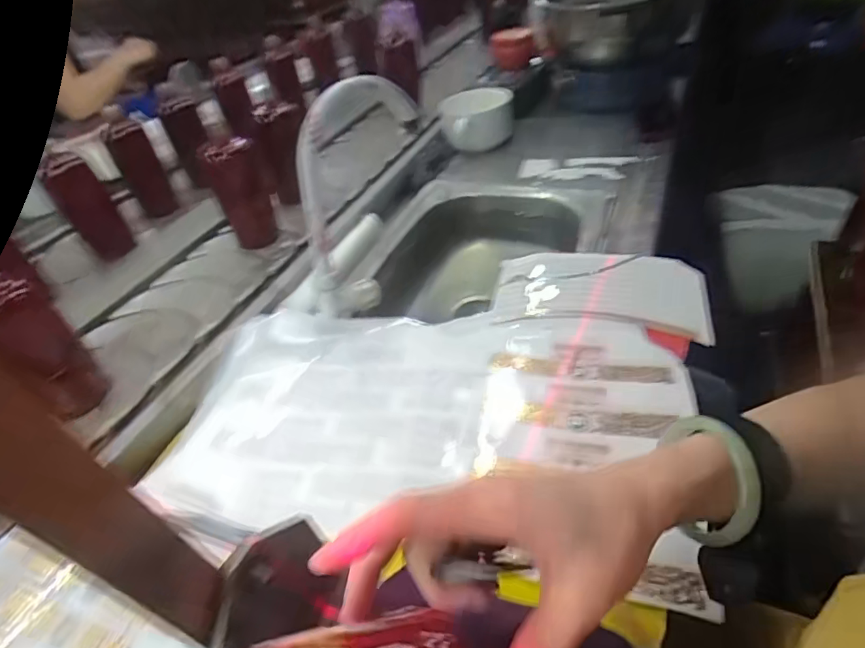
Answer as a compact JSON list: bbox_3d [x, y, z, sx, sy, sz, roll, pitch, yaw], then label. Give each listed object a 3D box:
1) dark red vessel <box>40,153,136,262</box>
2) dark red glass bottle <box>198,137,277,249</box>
[{"bbox_3d":[-0.548,-0.181,0.781,0.068,0.158,0.062,-32,47,-23],"label":"dark red vessel"},{"bbox_3d":[-0.293,-0.206,0.757,0.061,0.160,0.065,7,45,17],"label":"dark red glass bottle"}]

